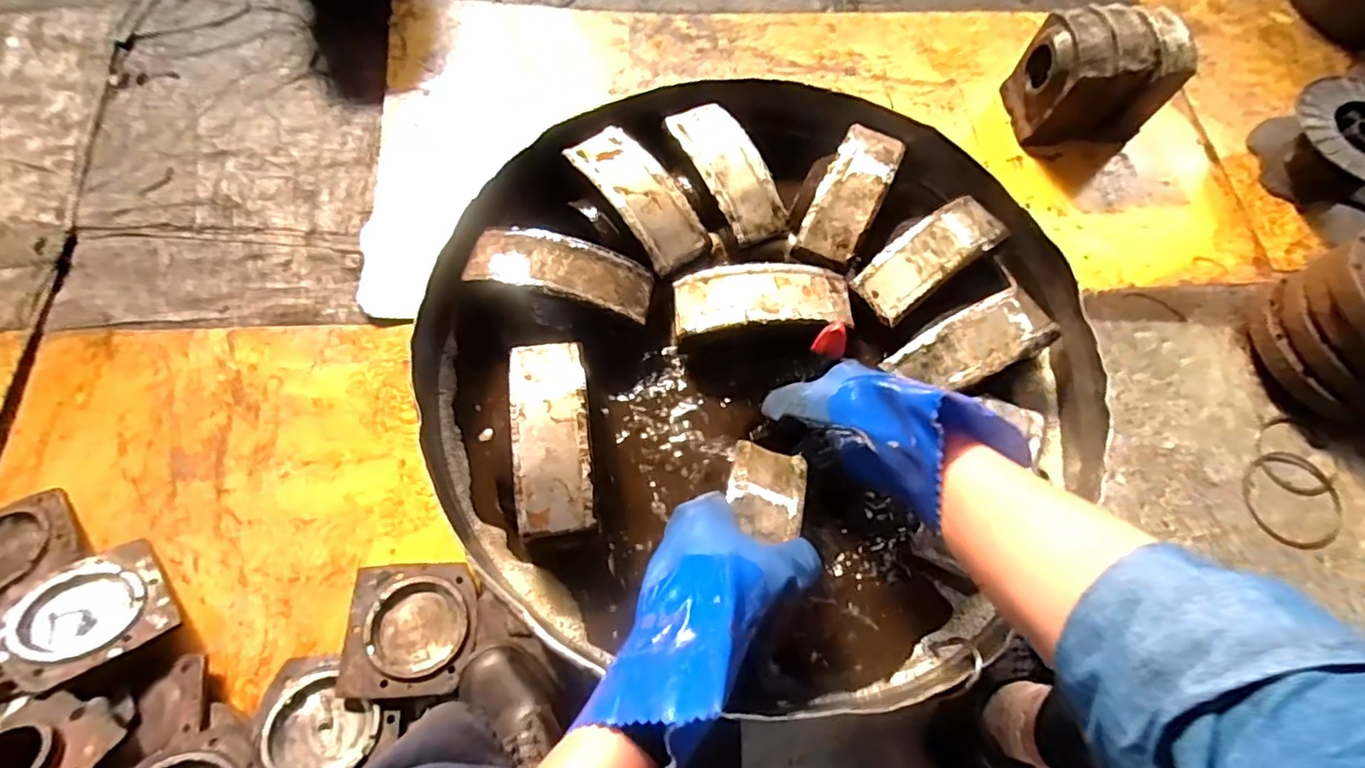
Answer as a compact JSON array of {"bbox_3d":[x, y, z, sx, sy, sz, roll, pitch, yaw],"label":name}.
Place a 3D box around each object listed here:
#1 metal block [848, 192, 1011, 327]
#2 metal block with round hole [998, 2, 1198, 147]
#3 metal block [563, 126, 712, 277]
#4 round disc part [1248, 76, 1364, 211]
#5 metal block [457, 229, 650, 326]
[{"bbox_3d":[0.231,-0.119,0.561,0.146,0.031,0.059,-34,76,-15],"label":"metal block"},{"bbox_3d":[0.700,-0.522,1.029,0.200,0.162,0.162,-4,66,-1],"label":"metal block with round hole"},{"bbox_3d":[-0.041,-0.176,0.571,0.064,0.034,0.157,-35,76,-15],"label":"metal block"},{"bbox_3d":[1.107,-0.393,1.011,0.225,0.113,0.228,0,66,1],"label":"round disc part"},{"bbox_3d":[-0.107,-0.099,0.539,0.162,0.036,0.060,13,70,0],"label":"metal block"}]

